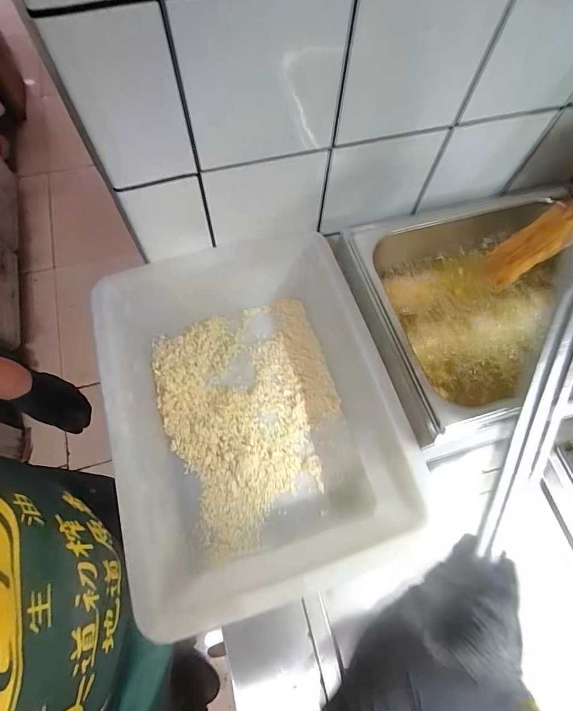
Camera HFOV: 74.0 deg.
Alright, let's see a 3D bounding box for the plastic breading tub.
[{"bbox_3d":[-0.043,0.064,0.522,0.338,0.142,0.441,-16,69,-9],"label":"plastic breading tub"}]

